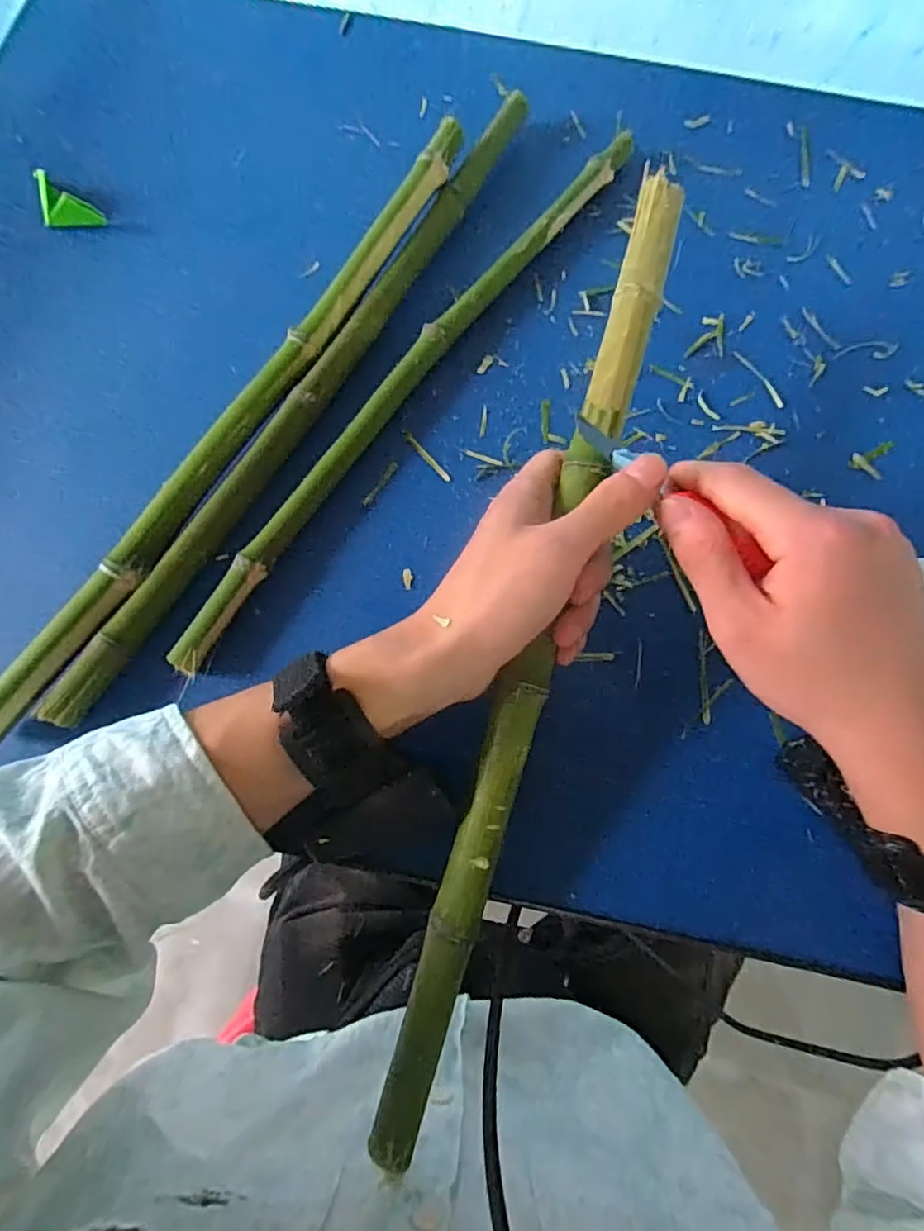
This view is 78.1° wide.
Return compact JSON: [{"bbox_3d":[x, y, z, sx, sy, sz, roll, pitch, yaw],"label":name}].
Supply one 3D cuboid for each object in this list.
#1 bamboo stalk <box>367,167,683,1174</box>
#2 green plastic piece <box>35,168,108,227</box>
[{"bbox_3d":[0.036,0.014,0.279,0.024,0.016,0.495,16,87,3],"label":"bamboo stalk"},{"bbox_3d":[-0.272,-0.278,0.384,0.047,0.017,0.025,32,77,6],"label":"green plastic piece"}]

